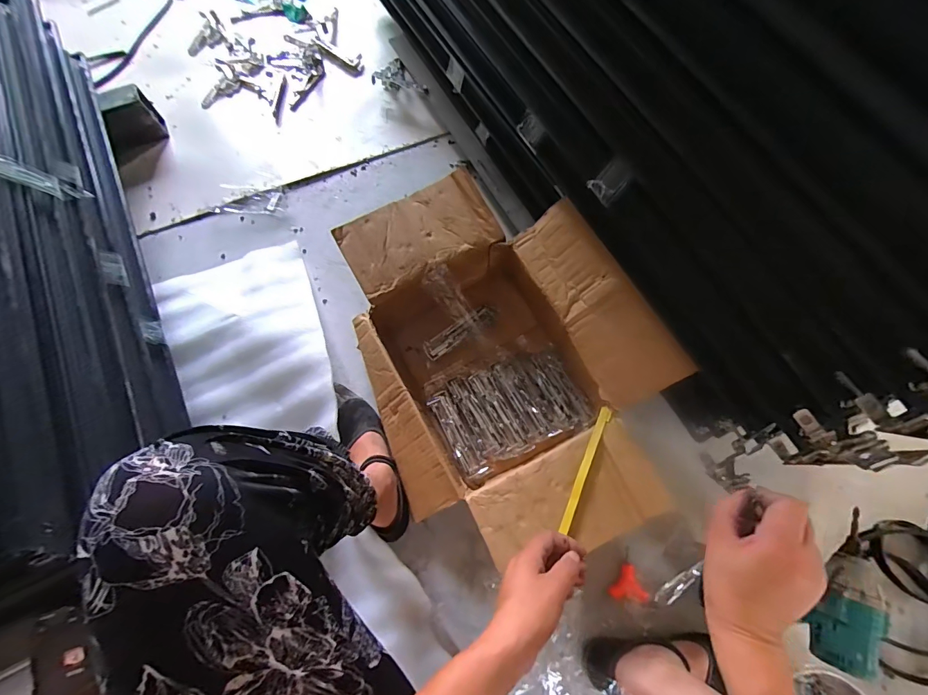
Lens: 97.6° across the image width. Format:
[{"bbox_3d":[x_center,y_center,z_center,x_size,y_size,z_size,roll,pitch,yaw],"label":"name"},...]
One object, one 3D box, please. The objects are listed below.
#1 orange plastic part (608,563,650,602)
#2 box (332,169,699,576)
[{"bbox_3d":[0.280,0.404,0.681,0.053,0.011,0.059,30,74,36],"label":"orange plastic part"},{"bbox_3d":[0.041,0.021,0.703,0.440,0.223,0.597,-28,75,-9],"label":"box"}]

